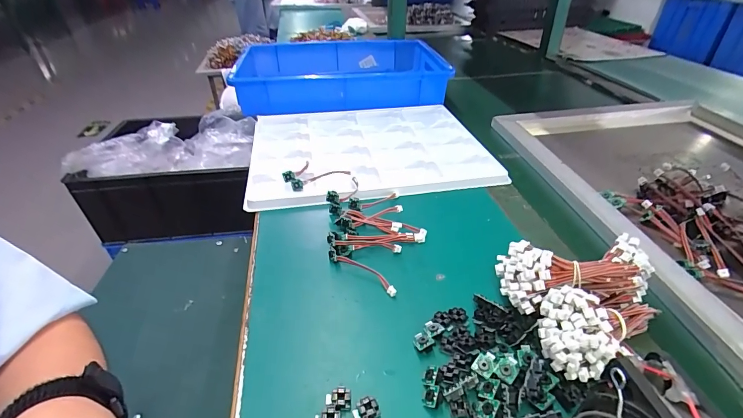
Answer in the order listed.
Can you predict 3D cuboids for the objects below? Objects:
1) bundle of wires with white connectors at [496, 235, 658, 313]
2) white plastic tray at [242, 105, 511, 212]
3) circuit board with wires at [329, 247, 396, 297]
[{"bbox_3d":[0.184,0.061,0.337,0.130,0.055,0.063,0,36,-1],"label":"bundle of wires with white connectors"},{"bbox_3d":[-0.006,-0.104,0.592,0.357,0.018,0.273,-7,37,-8],"label":"white plastic tray"},{"bbox_3d":[-0.009,0.062,0.374,0.085,0.014,0.012,24,42,29],"label":"circuit board with wires"}]

